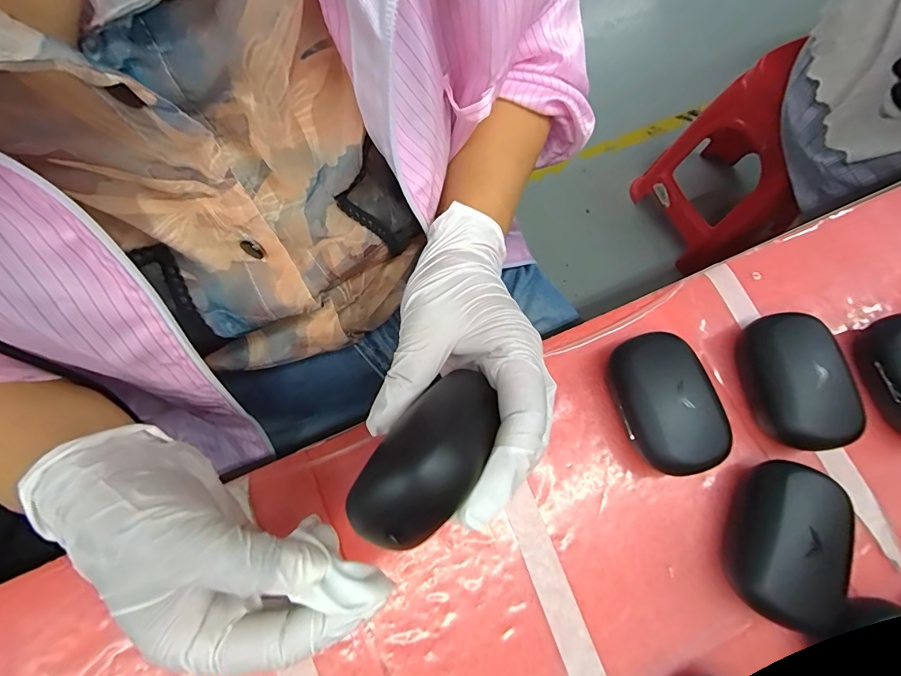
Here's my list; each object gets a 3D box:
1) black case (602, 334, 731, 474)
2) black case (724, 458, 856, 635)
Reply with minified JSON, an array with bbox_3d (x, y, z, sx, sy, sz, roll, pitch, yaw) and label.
[{"bbox_3d":[0.132,0.041,0.266,0.055,0.036,0.083,-13,73,-7],"label":"black case"},{"bbox_3d":[0.191,0.116,0.242,0.054,0.040,0.082,10,71,1],"label":"black case"}]

